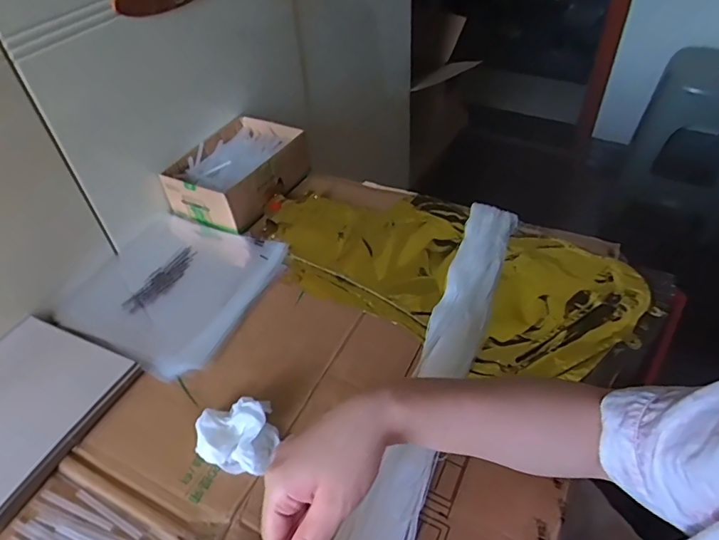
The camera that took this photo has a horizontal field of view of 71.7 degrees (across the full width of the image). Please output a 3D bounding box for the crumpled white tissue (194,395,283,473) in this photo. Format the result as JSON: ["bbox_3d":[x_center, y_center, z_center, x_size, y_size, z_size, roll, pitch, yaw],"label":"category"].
[{"bbox_3d":[-0.109,0.147,0.458,0.070,0.029,0.067,9,47,14],"label":"crumpled white tissue"}]

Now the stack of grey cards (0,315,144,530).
[{"bbox_3d":[-0.336,0.139,0.481,0.156,0.022,0.191,17,49,20],"label":"stack of grey cards"}]

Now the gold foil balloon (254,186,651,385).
[{"bbox_3d":[0.091,-0.010,0.624,0.468,0.032,0.230,19,49,24],"label":"gold foil balloon"}]

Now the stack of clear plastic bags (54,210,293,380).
[{"bbox_3d":[-0.234,0.015,0.620,0.233,0.014,0.220,19,50,22],"label":"stack of clear plastic bags"}]

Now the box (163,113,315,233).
[{"bbox_3d":[-0.173,-0.144,0.728,0.132,0.068,0.190,18,50,21],"label":"box"}]

